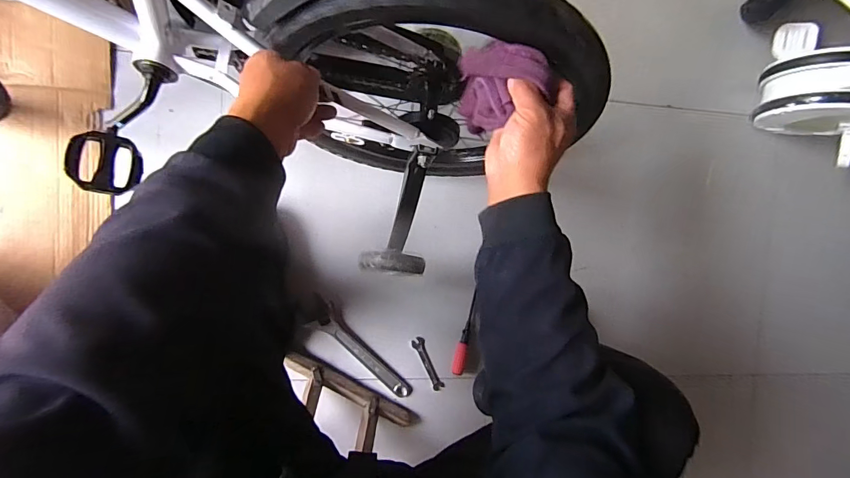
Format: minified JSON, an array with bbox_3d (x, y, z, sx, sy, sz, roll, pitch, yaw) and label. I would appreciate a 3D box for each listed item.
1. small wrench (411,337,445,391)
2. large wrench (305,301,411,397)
[{"bbox_3d":[0.008,0.258,0.847,0.025,0.004,0.119,-27,97,-7],"label":"small wrench"},{"bbox_3d":[-0.121,0.233,0.818,0.061,0.011,0.247,-44,99,-5],"label":"large wrench"}]

